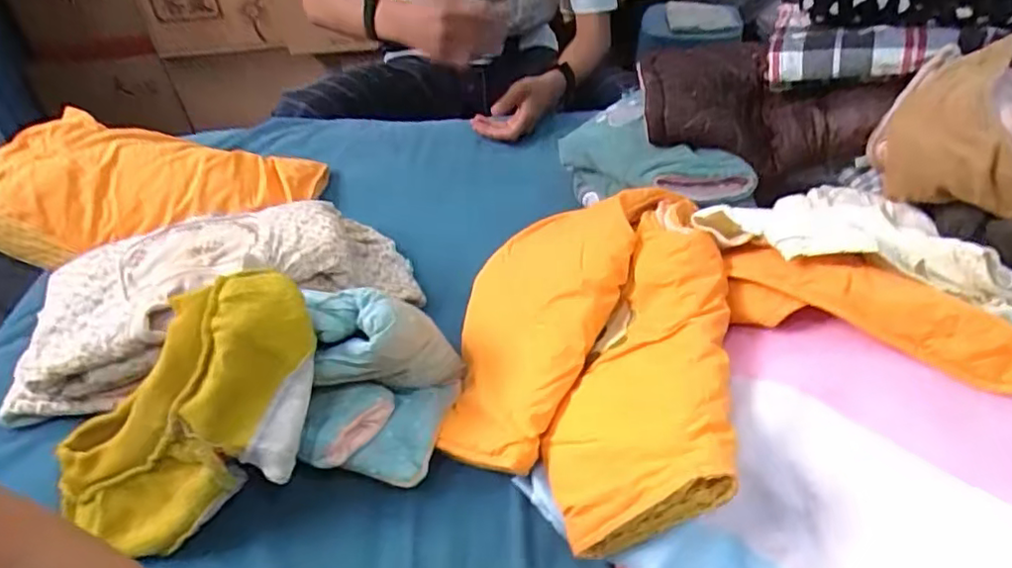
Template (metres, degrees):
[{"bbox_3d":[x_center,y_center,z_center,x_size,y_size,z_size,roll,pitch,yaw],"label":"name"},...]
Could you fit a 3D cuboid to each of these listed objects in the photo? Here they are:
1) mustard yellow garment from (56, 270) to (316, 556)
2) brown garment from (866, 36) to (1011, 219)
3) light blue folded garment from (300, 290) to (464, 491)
[{"bbox_3d":[-0.249,0.091,0.506,0.232,0.088,0.135,-51,50,6],"label":"mustard yellow garment"},{"bbox_3d":[0.453,-0.145,0.554,0.184,0.087,0.241,29,52,32],"label":"brown garment"},{"bbox_3d":[-0.109,0.088,0.535,0.120,0.130,0.112,-1,42,4],"label":"light blue folded garment"}]

